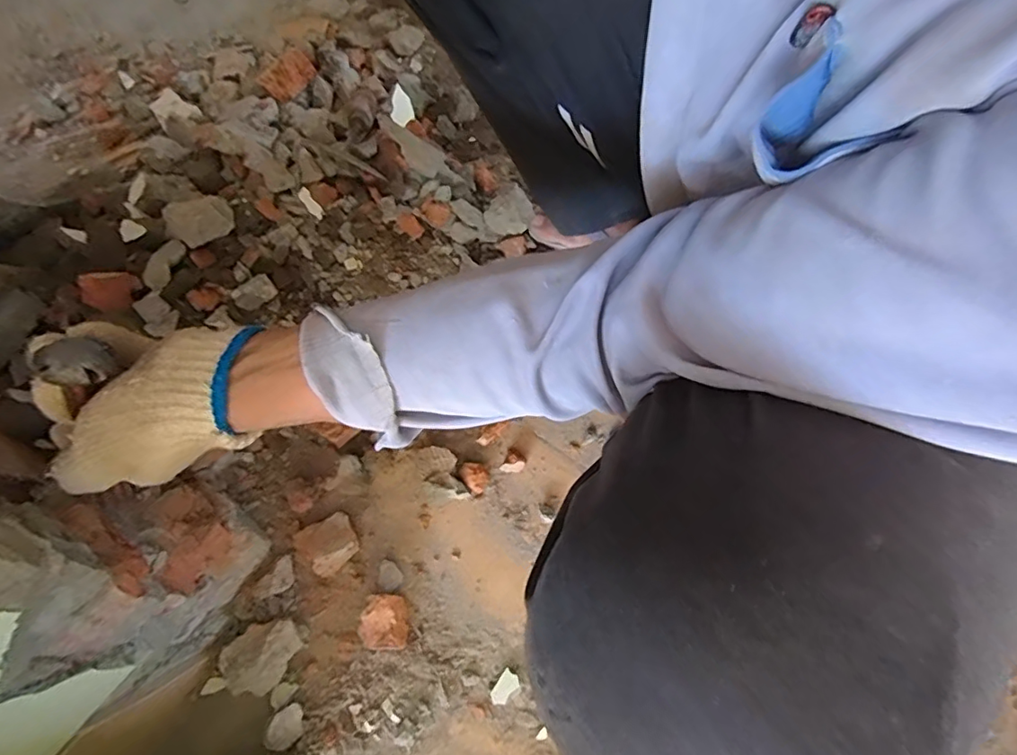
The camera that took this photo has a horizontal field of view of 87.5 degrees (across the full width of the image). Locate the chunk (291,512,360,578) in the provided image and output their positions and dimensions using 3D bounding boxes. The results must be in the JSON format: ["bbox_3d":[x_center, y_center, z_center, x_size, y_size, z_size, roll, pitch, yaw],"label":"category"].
[{"bbox_3d":[-0.165,0.152,0.485,0.049,0.024,0.044,-30,67,-12],"label":"chunk"}]

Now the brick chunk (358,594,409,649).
[{"bbox_3d":[-0.107,0.209,0.456,0.039,0.024,0.041,-1,64,1],"label":"brick chunk"}]

